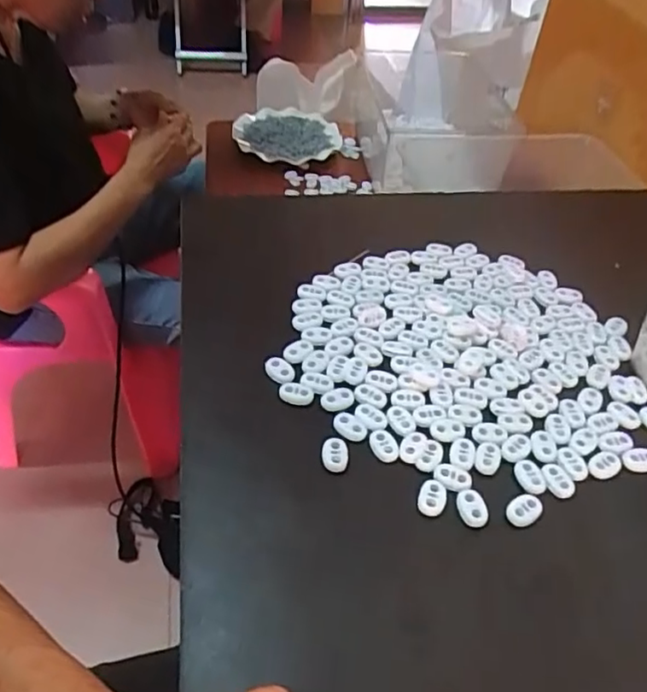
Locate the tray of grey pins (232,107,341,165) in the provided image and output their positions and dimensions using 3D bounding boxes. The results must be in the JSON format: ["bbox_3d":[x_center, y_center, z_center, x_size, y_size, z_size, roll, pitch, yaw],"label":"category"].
[{"bbox_3d":[-0.063,-0.372,1.075,0.176,0.024,0.176,-21,51,-23],"label":"tray of grey pins"}]

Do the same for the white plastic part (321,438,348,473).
[{"bbox_3d":[0.007,0.067,0.375,0.016,0.005,0.021,2,47,-2],"label":"white plastic part"}]

